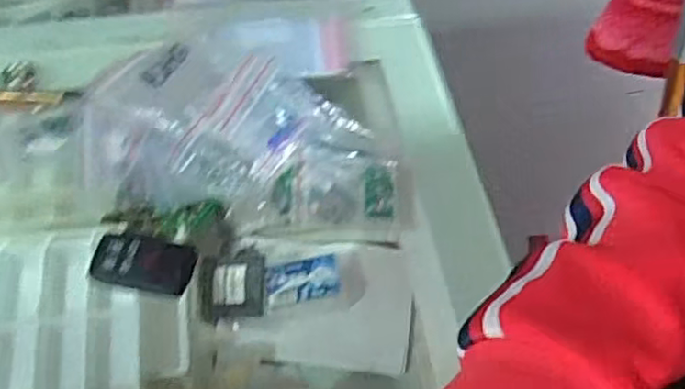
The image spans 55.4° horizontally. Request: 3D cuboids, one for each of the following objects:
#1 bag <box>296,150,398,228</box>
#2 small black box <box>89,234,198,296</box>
[{"bbox_3d":[0.004,-0.005,0.465,0.071,0.014,0.055,5,72,-11],"label":"bag"},{"bbox_3d":[-0.131,0.044,0.427,0.064,0.019,0.033,7,54,3],"label":"small black box"}]

